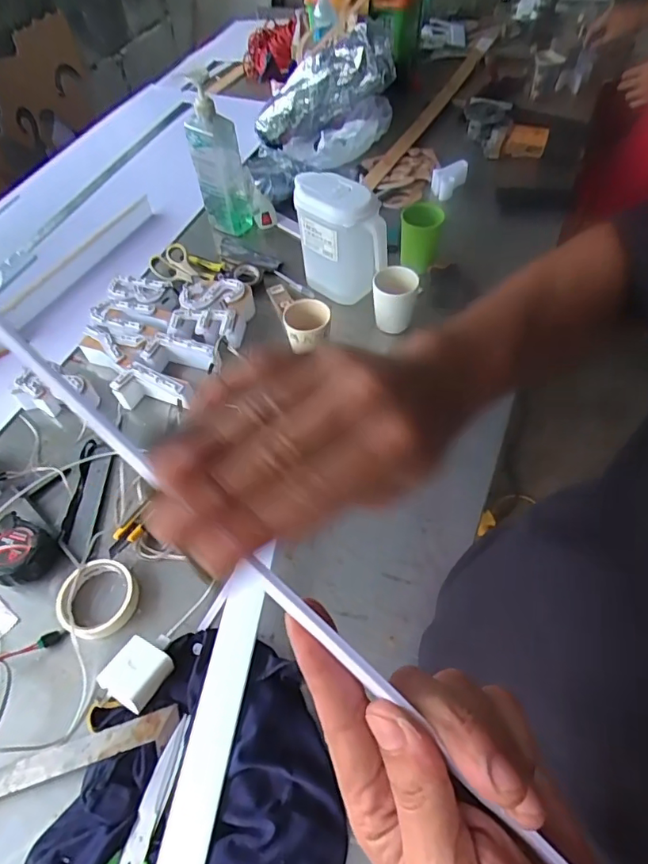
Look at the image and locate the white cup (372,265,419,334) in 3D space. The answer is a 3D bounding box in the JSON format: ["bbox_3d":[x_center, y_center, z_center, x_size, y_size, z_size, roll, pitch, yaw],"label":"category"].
[{"bbox_3d":[0.117,-0.221,0.844,0.069,0.078,0.072,-1,56,2],"label":"white cup"}]

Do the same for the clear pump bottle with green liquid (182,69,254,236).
[{"bbox_3d":[-0.209,-0.532,0.997,0.092,0.279,0.066,-16,57,-8],"label":"clear pump bottle with green liquid"}]

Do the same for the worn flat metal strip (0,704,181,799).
[{"bbox_3d":[-0.272,0.342,0.524,0.249,0.005,0.032,-19,54,-3],"label":"worn flat metal strip"}]

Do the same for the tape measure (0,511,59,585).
[{"bbox_3d":[-0.391,0.158,0.654,0.094,0.032,0.078,19,59,15],"label":"tape measure"}]

